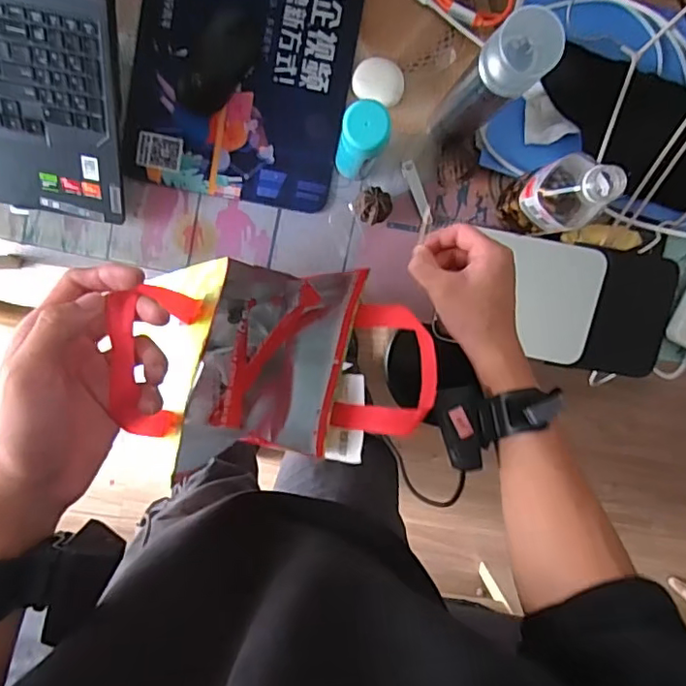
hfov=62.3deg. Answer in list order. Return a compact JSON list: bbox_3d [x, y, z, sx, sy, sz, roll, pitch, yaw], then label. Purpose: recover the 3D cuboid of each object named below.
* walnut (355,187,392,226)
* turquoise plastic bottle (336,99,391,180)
[{"bbox_3d":[0.036,-0.162,0.672,0.041,0.041,0.041,-1,98,-4],"label":"walnut"},{"bbox_3d":[0.016,-0.202,0.584,0.040,0.180,0.040,-1,98,-4],"label":"turquoise plastic bottle"}]

